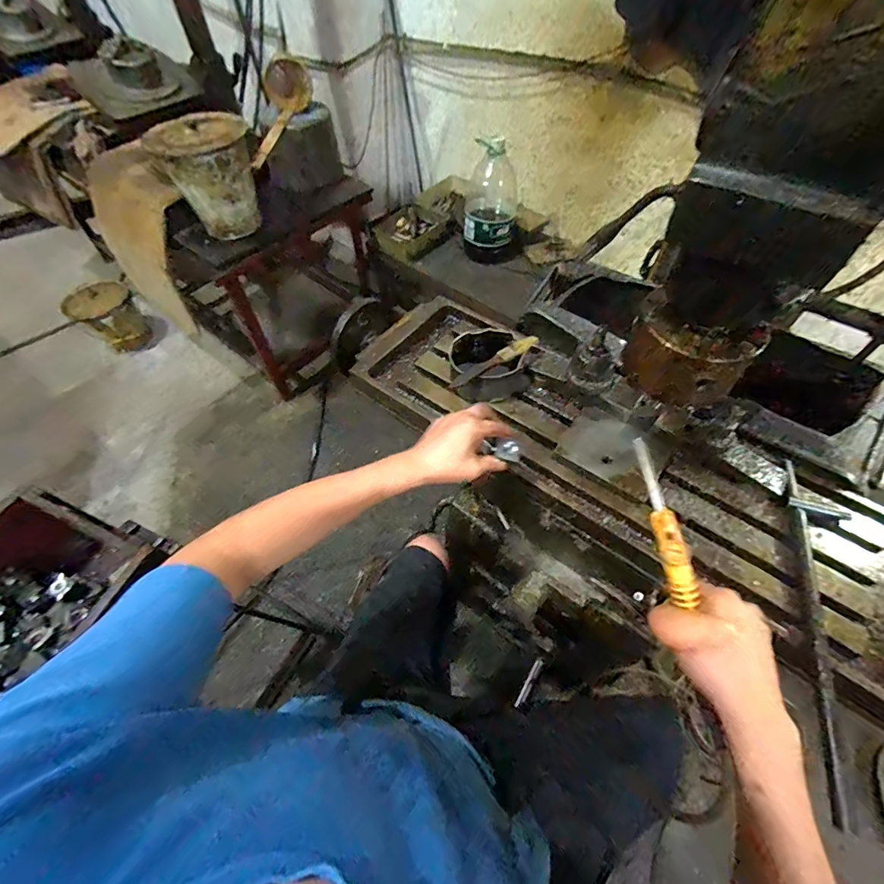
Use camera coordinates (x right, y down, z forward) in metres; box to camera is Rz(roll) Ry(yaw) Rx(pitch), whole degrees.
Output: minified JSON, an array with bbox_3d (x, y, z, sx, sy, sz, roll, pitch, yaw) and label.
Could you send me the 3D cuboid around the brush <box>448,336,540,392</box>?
[{"bbox_3d":[0.071,-0.117,0.605,0.145,0.020,0.021,-27,61,-16],"label":"brush"}]

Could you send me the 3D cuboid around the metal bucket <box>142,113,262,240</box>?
[{"bbox_3d":[-0.627,-0.729,1.181,0.223,0.258,0.229,0,57,0],"label":"metal bucket"}]

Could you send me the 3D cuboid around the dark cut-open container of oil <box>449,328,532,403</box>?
[{"bbox_3d":[0.067,-0.113,0.650,0.122,0.073,0.104,-11,57,-7],"label":"dark cut-open container of oil"}]

